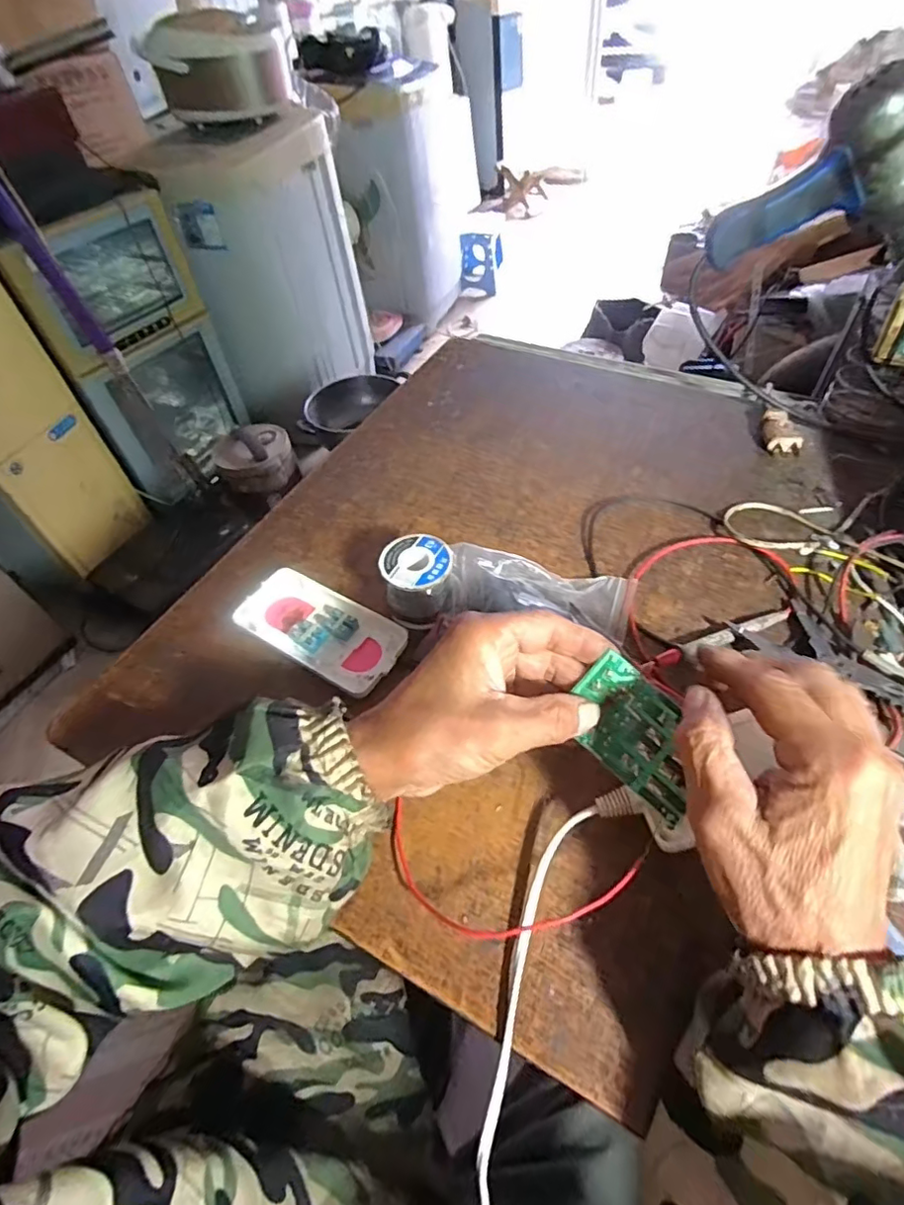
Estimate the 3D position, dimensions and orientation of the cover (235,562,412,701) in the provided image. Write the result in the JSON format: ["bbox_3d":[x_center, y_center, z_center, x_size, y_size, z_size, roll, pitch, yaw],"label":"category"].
[{"bbox_3d":[-0.096,0.018,0.413,0.127,0.018,0.065,25,57,24],"label":"cover"}]

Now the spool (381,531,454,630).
[{"bbox_3d":[-0.025,-0.015,0.417,0.053,0.048,0.052,-11,51,-3],"label":"spool"}]

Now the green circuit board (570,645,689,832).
[{"bbox_3d":[0.102,0.072,0.300,0.081,0.005,0.049,43,89,9],"label":"green circuit board"}]

